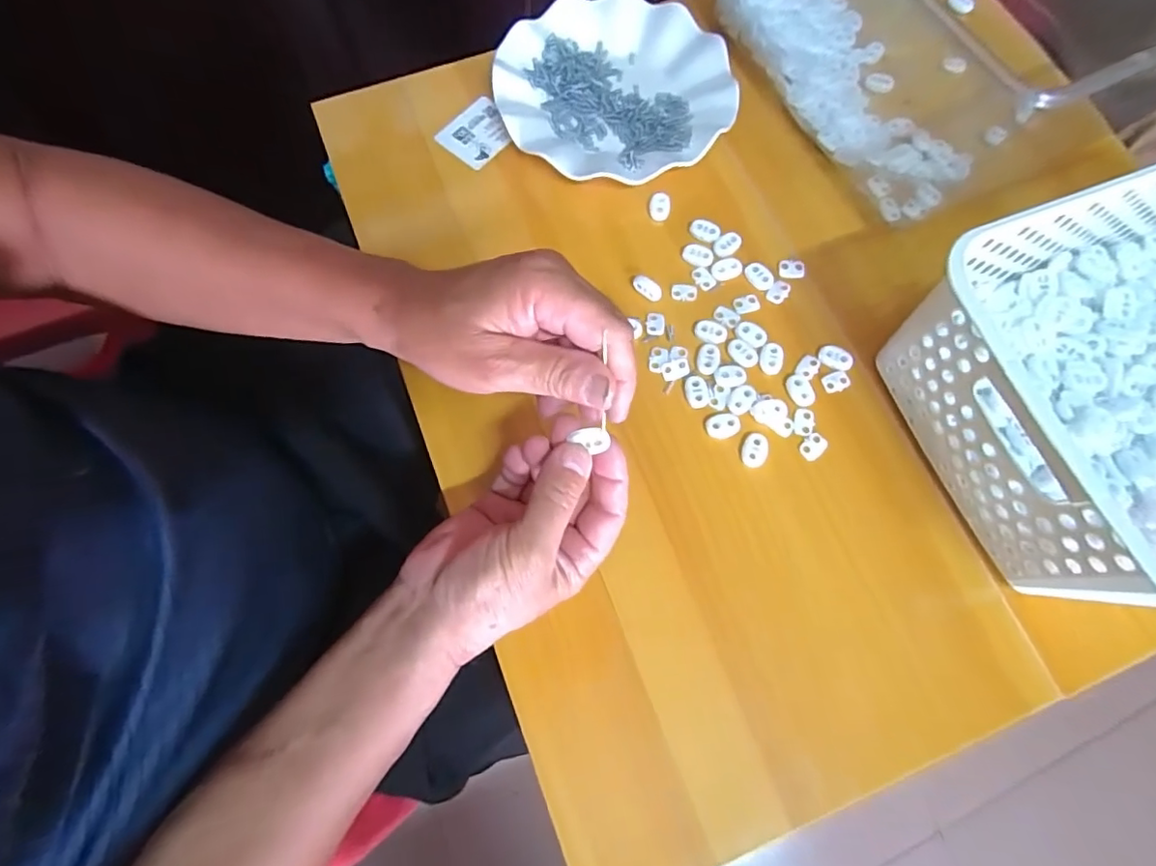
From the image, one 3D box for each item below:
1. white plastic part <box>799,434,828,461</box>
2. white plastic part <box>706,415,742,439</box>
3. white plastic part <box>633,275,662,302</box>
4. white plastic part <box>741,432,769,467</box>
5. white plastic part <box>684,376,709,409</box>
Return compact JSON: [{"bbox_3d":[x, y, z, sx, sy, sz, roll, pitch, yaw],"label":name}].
[{"bbox_3d":[0.156,0.009,0.368,0.014,0.004,0.019,42,76,11],"label":"white plastic part"},{"bbox_3d":[0.097,-0.005,0.369,0.022,0.004,0.016,-4,73,-2],"label":"white plastic part"},{"bbox_3d":[0.049,-0.103,0.398,0.023,0.013,0.009,36,75,10],"label":"white plastic part"},{"bbox_3d":[0.117,0.011,0.365,0.016,0.004,0.022,13,73,3],"label":"white plastic part"},{"bbox_3d":[0.081,-0.028,0.376,0.015,0.004,0.022,-4,73,-2],"label":"white plastic part"}]

